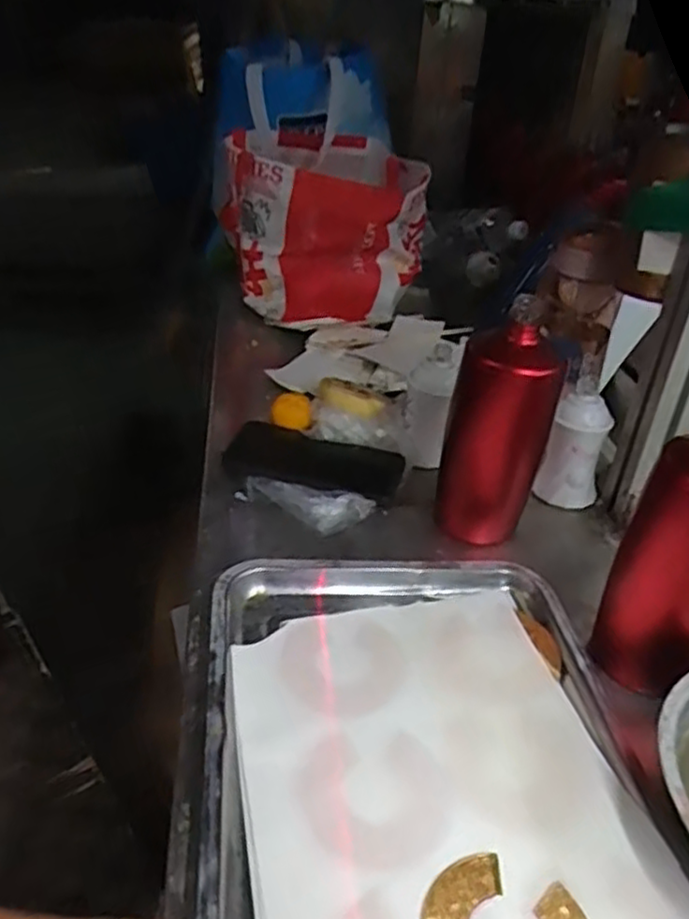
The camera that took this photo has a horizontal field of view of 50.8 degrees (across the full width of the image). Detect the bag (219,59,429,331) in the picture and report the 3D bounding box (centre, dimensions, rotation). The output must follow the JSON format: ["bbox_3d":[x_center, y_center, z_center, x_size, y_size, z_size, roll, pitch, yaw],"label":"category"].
[{"bbox_3d":[-0.033,-0.351,1.003,0.250,0.216,0.271,-8,35,-17],"label":"bag"}]

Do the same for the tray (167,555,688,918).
[{"bbox_3d":[0.043,0.171,0.434,0.262,0.027,0.326,1,33,-5],"label":"tray"}]

